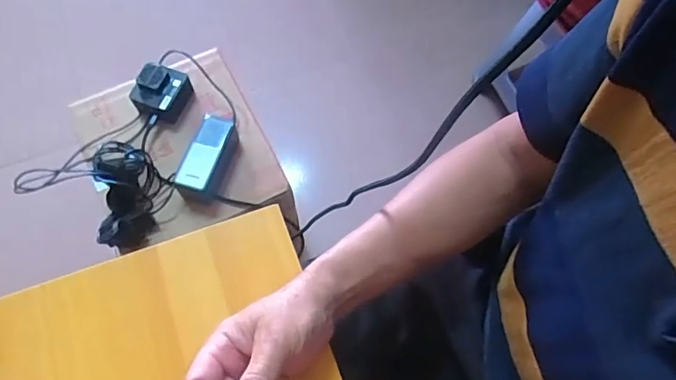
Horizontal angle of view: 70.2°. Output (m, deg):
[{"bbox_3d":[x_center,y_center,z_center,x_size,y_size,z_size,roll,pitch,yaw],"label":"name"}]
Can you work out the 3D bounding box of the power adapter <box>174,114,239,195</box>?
[{"bbox_3d":[-0.204,-0.052,0.754,0.053,0.053,0.125,17,68,5],"label":"power adapter"}]

